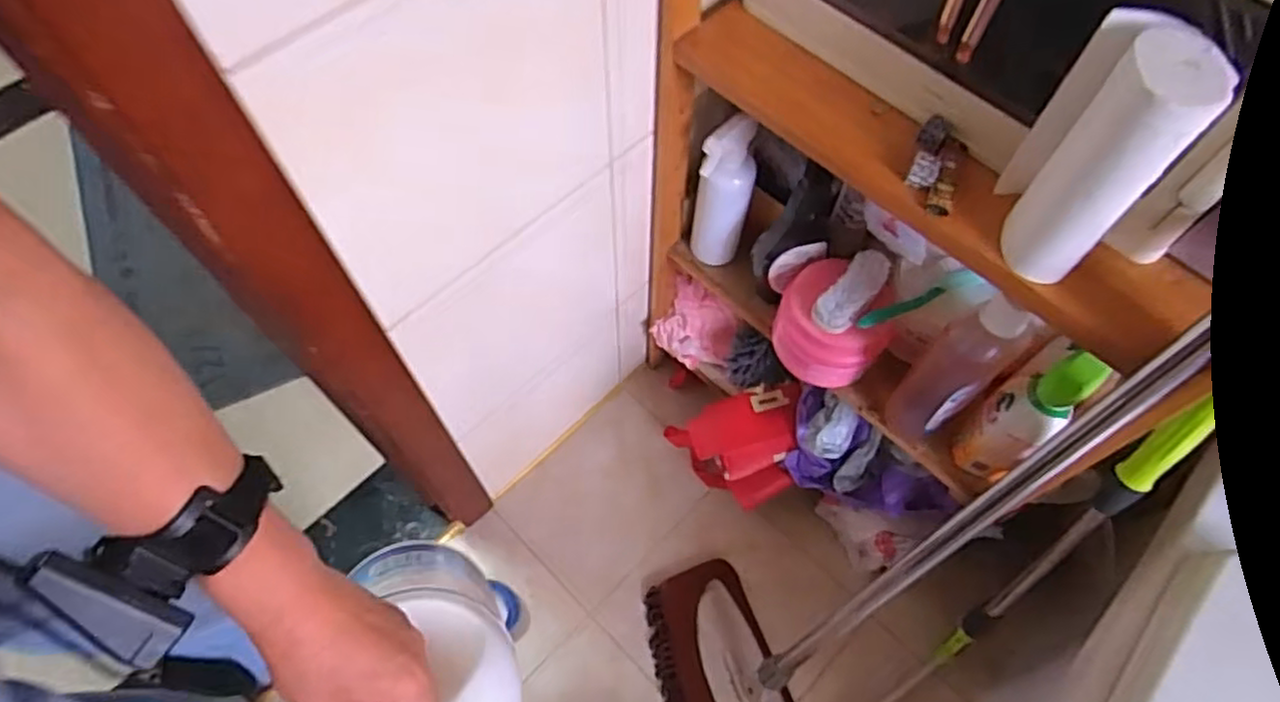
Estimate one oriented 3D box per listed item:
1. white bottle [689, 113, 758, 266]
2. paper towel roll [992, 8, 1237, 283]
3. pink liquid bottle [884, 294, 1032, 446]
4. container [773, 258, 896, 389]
[{"bbox_3d":[0.098,-0.181,0.854,0.061,0.223,0.054,12,63,6],"label":"white bottle"},{"bbox_3d":[0.308,-0.134,0.503,0.081,0.179,0.066,36,68,17],"label":"paper towel roll"},{"bbox_3d":[0.323,0.029,0.764,0.058,0.218,0.069,-40,69,-19],"label":"pink liquid bottle"},{"bbox_3d":[0.224,-0.034,0.852,0.134,0.115,0.110,34,67,16],"label":"container"}]

